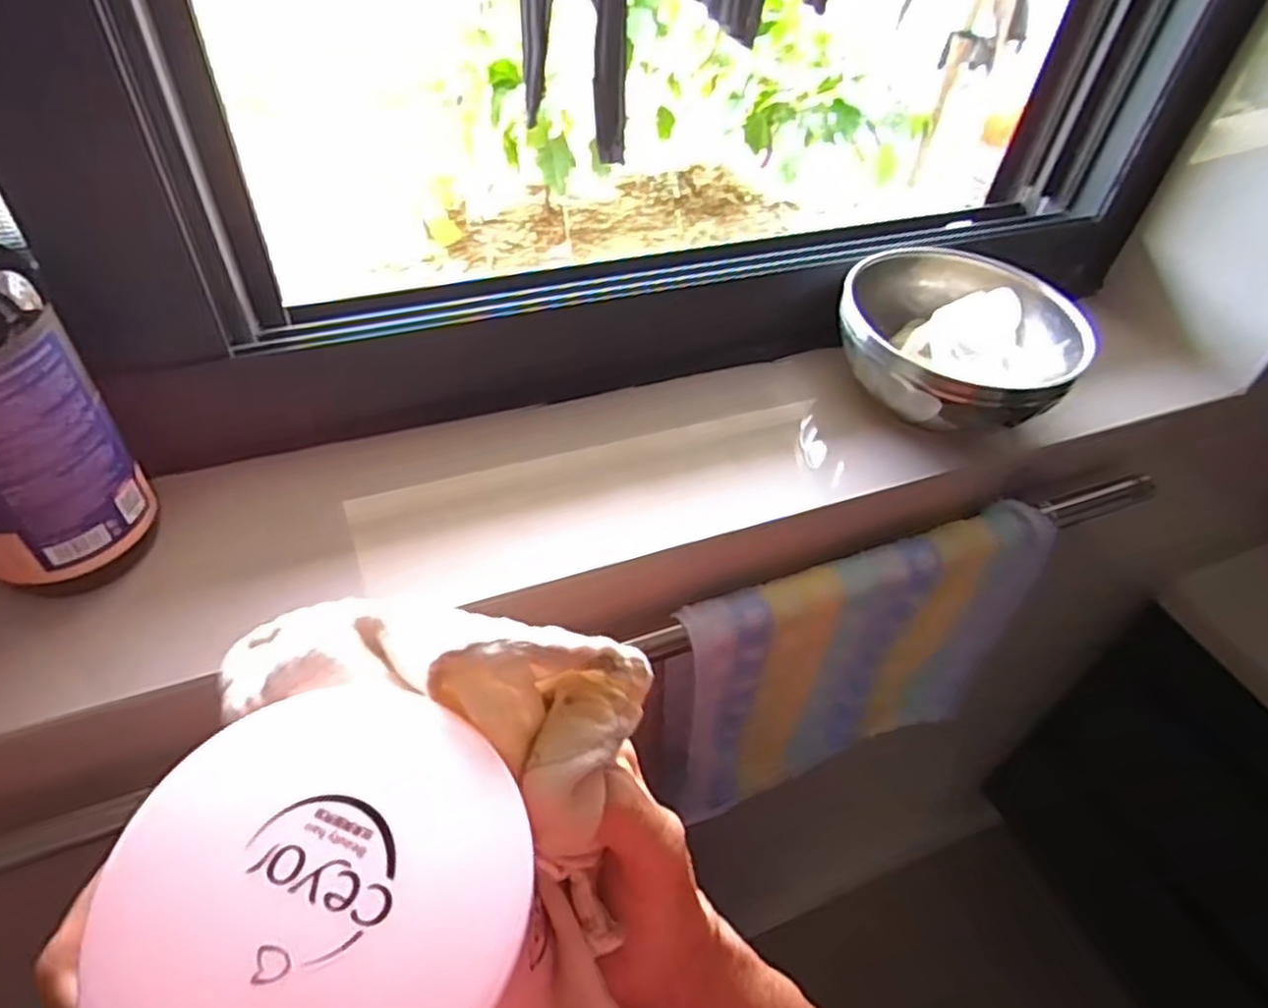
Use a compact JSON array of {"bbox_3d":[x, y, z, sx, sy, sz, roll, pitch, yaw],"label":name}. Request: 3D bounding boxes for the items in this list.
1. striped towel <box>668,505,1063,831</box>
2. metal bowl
[{"bbox_3d":[0.129,0.107,0.488,0.232,0.213,0.039,-14,50,-19],"label":"striped towel"},{"bbox_3d":[0.185,-0.096,0.440,0.130,0.045,0.125,31,51,21],"label":"metal bowl"}]

